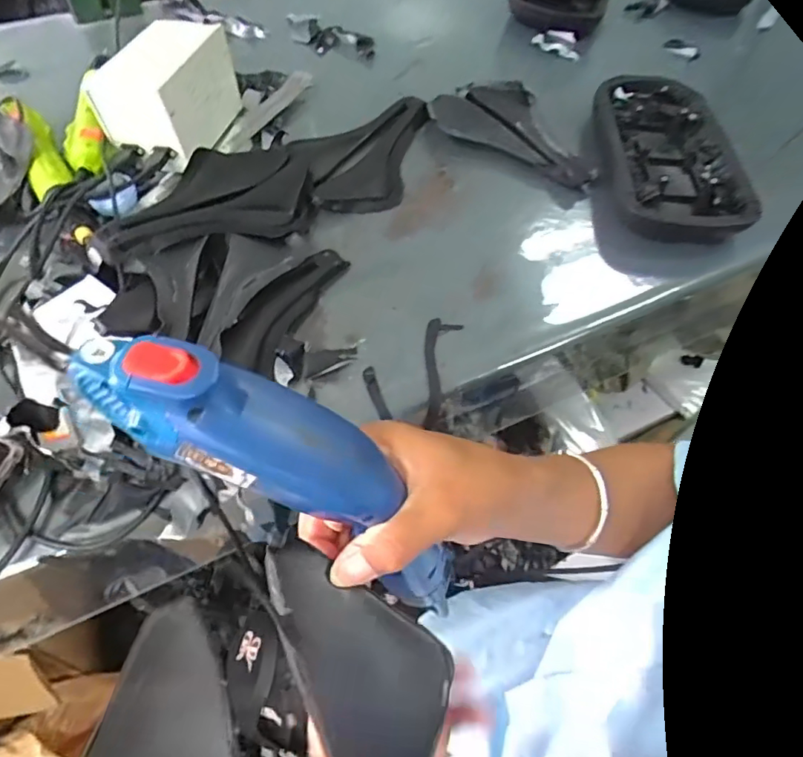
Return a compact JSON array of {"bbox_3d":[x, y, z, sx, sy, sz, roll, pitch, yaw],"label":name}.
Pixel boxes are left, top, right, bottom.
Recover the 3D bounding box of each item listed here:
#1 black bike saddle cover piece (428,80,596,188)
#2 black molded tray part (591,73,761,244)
[{"bbox_3d":[0.152,-0.320,0.686,0.213,0.026,0.141,25,60,12],"label":"black bike saddle cover piece"},{"bbox_3d":[0.313,-0.269,0.658,0.157,0.045,0.290,3,58,-2],"label":"black molded tray part"}]

